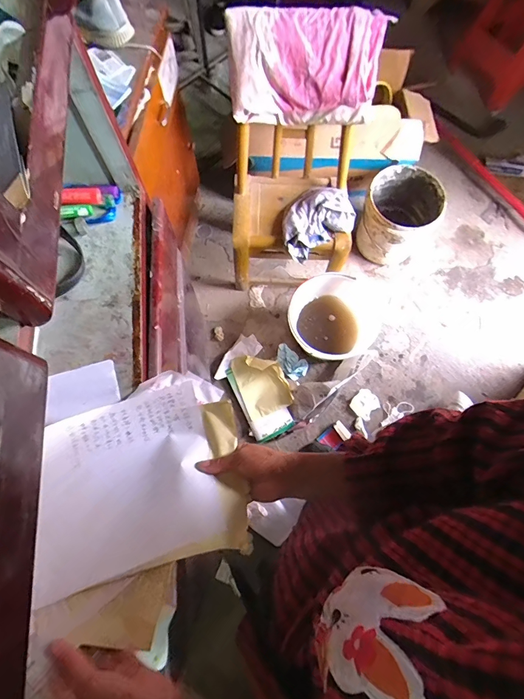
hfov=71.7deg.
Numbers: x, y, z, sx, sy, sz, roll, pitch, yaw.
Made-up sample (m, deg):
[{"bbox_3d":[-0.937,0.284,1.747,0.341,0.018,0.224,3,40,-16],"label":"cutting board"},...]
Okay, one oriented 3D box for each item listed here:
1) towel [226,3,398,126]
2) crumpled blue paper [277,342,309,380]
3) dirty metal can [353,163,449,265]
[{"bbox_3d":[0.108,-0.702,0.903,0.367,0.087,0.232,2,117,8],"label":"towel"},{"bbox_3d":[0.101,0.047,1.292,0.128,0.026,0.080,38,94,3],"label":"crumpled blue paper"},{"bbox_3d":[0.478,-0.474,1.321,0.234,0.278,0.243,0,73,-1],"label":"dirty metal can"}]

